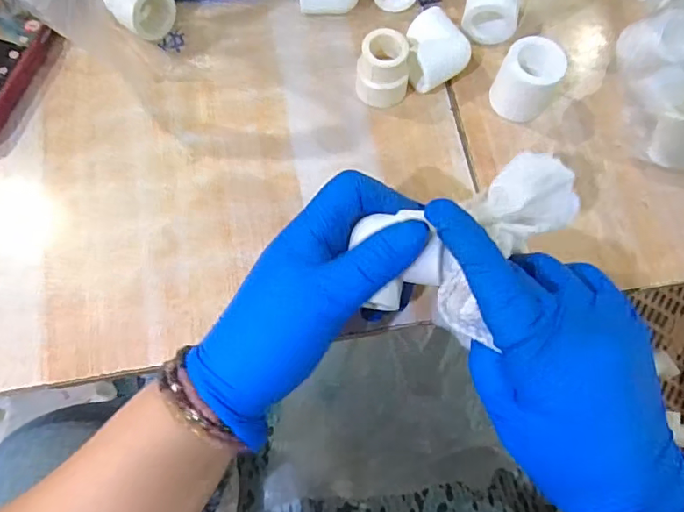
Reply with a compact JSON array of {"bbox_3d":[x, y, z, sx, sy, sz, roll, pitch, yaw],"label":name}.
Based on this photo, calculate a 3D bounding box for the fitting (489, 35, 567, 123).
[{"bbox_3d":[0.114,-0.110,0.318,0.035,0.039,0.033,0,72,1],"label":"fitting"}]

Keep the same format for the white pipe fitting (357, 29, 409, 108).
[{"bbox_3d":[0.027,-0.116,0.320,0.032,0.038,0.034,0,76,-2],"label":"white pipe fitting"}]

